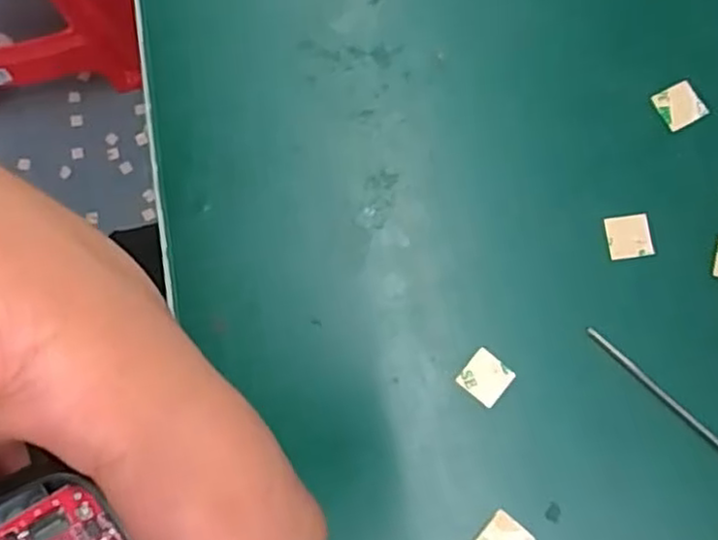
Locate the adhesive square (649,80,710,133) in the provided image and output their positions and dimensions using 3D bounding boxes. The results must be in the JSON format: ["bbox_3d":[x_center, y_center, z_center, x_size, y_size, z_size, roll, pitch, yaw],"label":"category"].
[{"bbox_3d":[0.119,-0.061,0.260,0.016,0.004,0.016,-26,80,-4],"label":"adhesive square"}]

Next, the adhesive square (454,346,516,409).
[{"bbox_3d":[0.044,0.037,0.243,0.016,0.004,0.016,39,82,7],"label":"adhesive square"}]

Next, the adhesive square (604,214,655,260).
[{"bbox_3d":[0.097,-0.012,0.251,0.015,0.004,0.015,-8,80,-1],"label":"adhesive square"}]

